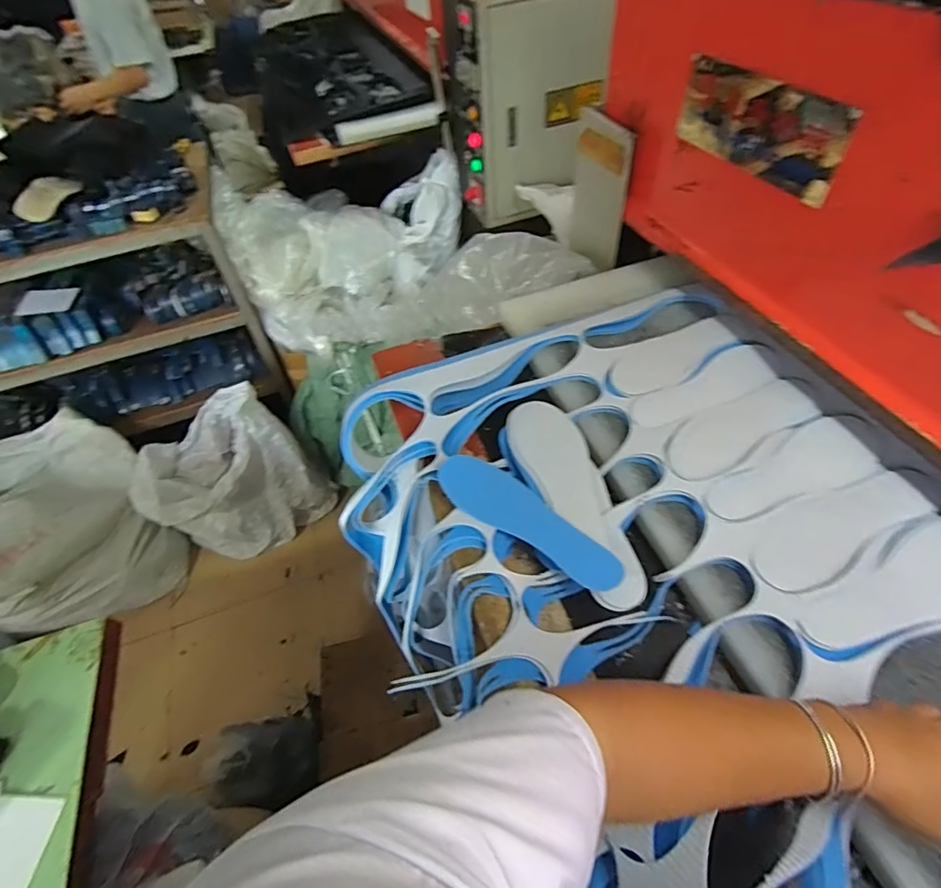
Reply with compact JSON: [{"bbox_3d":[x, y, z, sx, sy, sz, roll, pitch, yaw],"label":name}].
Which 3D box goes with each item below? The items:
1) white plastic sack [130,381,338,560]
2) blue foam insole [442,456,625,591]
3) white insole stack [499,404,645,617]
[{"bbox_3d":[-0.771,0.107,1.643,0.500,0.559,0.254,-25,55,-14],"label":"white plastic sack"},{"bbox_3d":[0.073,0.086,0.615,0.243,0.021,0.081,29,52,14],"label":"blue foam insole"},{"bbox_3d":[0.130,0.058,0.641,0.099,0.013,0.300,-21,54,-11],"label":"white insole stack"}]

